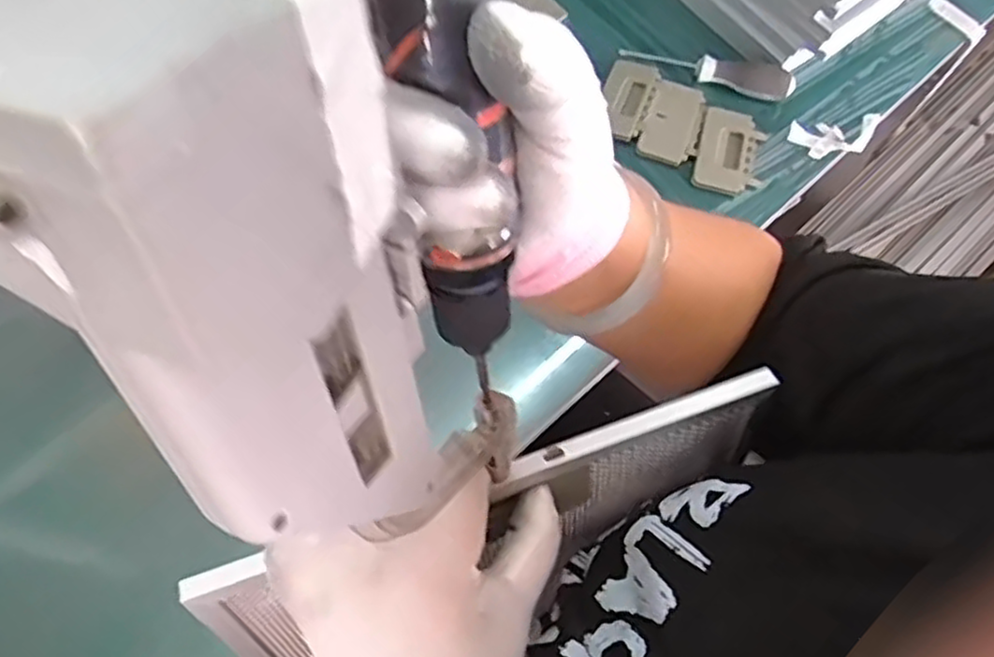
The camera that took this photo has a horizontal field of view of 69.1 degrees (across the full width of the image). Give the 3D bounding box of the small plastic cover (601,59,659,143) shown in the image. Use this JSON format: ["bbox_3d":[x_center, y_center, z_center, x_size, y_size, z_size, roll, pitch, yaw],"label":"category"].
[{"bbox_3d":[0.118,-0.209,0.654,0.043,0.016,0.088,19,66,6],"label":"small plastic cover"}]

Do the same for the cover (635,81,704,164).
[{"bbox_3d":[0.157,-0.188,0.646,0.046,0.012,0.086,19,66,6],"label":"cover"}]

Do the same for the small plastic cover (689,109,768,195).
[{"bbox_3d":[0.207,-0.157,0.636,0.055,0.014,0.084,15,66,4],"label":"small plastic cover"}]

